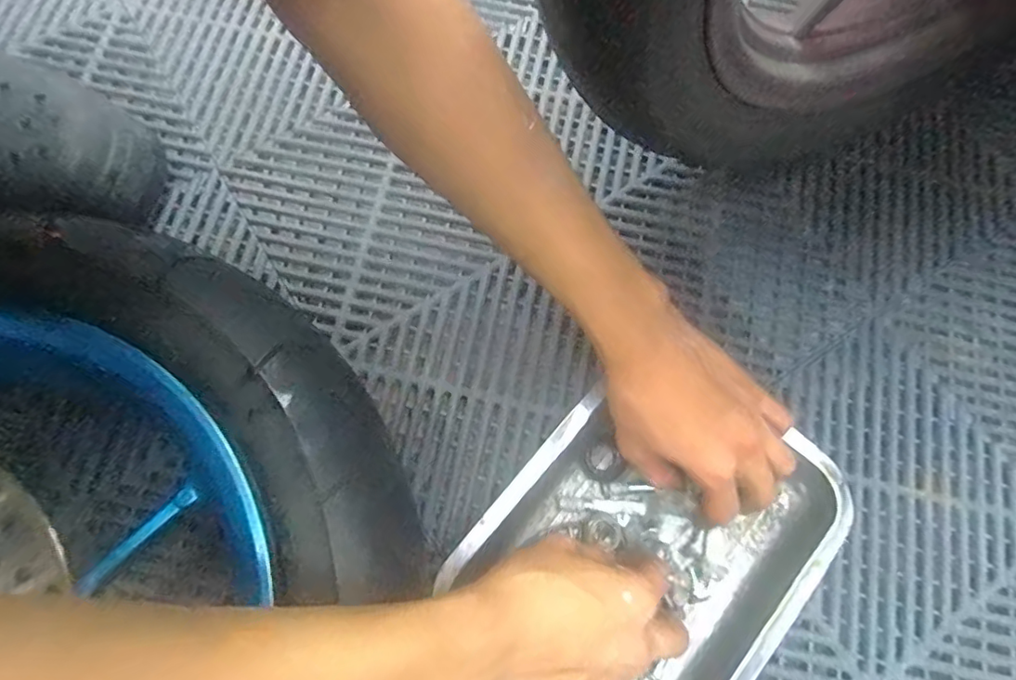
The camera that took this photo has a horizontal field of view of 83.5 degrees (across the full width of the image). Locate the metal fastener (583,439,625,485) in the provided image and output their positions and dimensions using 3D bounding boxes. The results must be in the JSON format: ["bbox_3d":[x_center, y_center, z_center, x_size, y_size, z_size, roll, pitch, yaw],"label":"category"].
[{"bbox_3d":[0.069,0.088,0.410,0.027,0.008,0.031,-34,77,-11],"label":"metal fastener"}]

